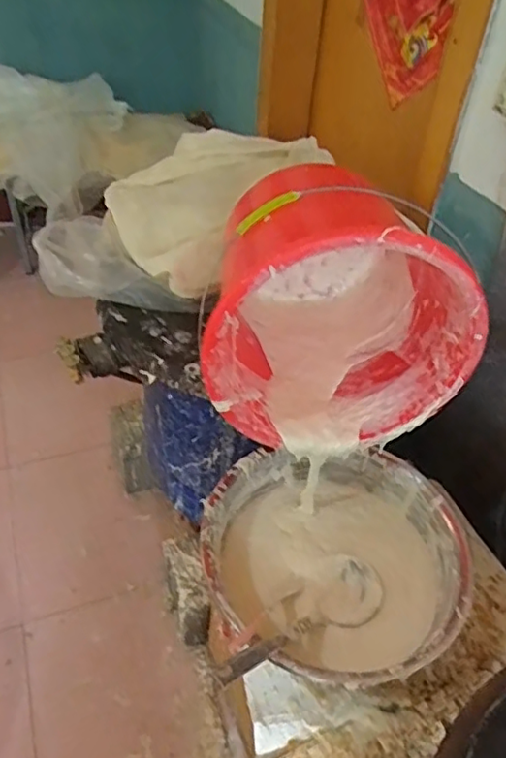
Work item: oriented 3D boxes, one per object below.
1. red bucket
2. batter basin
[{"bbox_3d":[0.104,-0.128,0.905,0.349,0.349,0.342,-2,44,-7],"label":"red bucket"},{"bbox_3d":[0.117,0.274,0.916,0.372,0.116,0.375,3,43,-2],"label":"batter basin"}]

